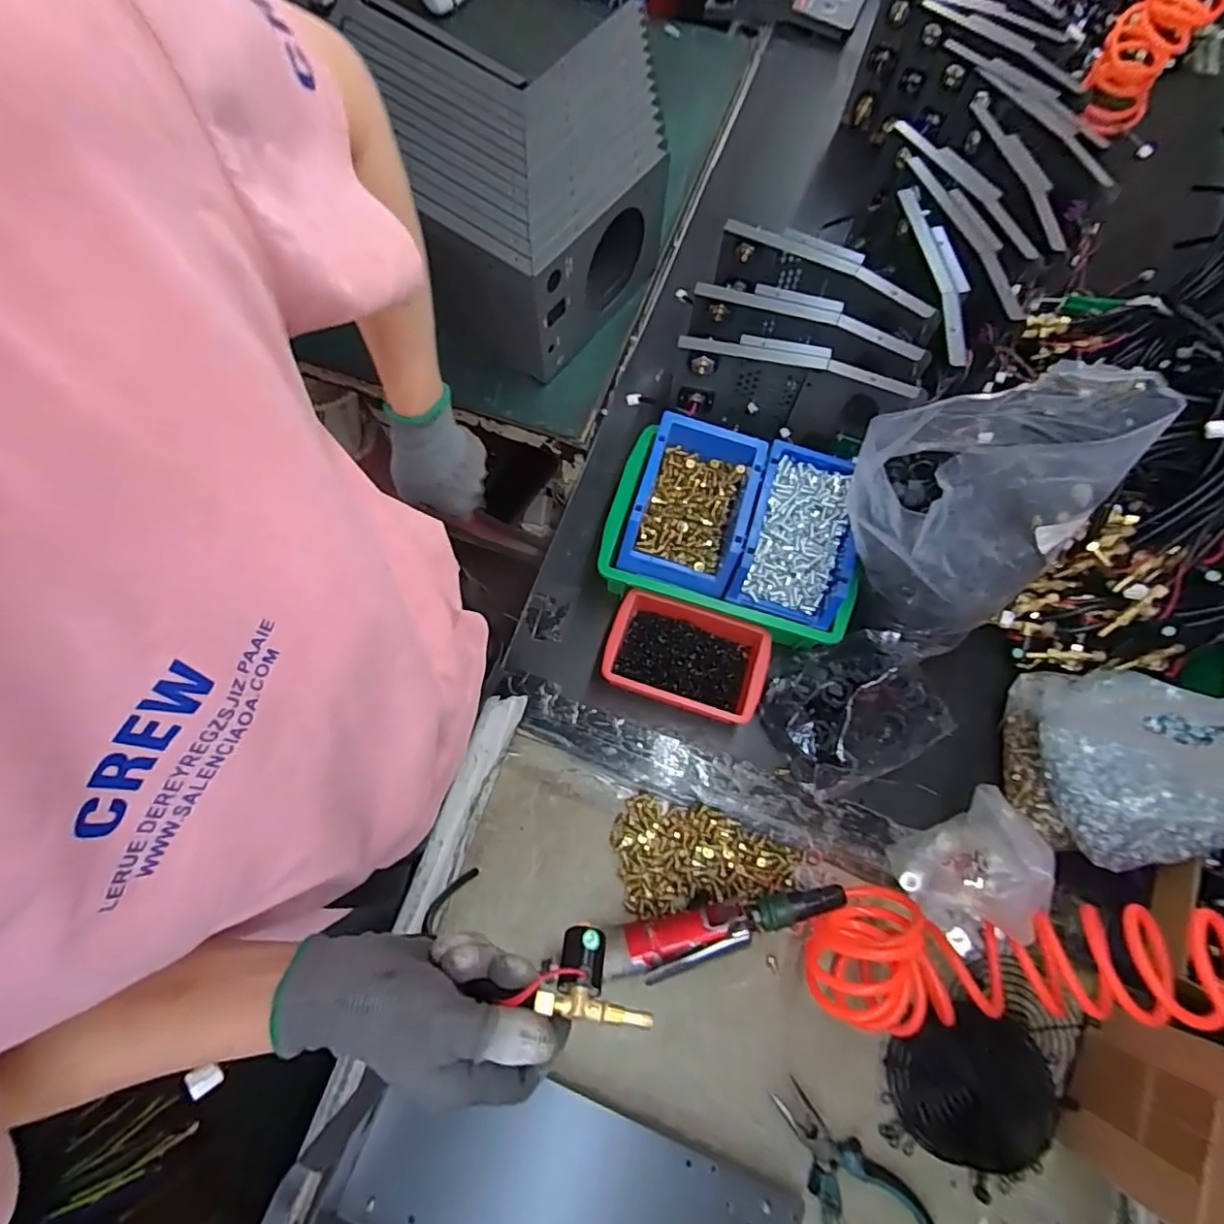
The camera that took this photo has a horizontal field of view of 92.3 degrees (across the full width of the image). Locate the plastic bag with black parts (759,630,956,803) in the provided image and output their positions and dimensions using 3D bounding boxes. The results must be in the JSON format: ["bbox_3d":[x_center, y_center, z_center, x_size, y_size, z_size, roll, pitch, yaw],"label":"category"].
[{"bbox_3d":[0.237,0.092,0.577,0.163,0.052,0.136,-26,75,-8],"label":"plastic bag with black parts"}]

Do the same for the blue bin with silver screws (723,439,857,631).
[{"bbox_3d":[0.180,-0.073,0.560,0.104,0.050,0.160,17,73,5],"label":"blue bin with silver screws"}]

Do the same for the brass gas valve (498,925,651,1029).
[{"bbox_3d":[-0.009,0.203,0.325,0.068,0.022,0.042,19,74,5],"label":"brass gas valve"}]

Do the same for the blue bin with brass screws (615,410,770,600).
[{"bbox_3d":[0.078,-0.101,0.567,0.109,0.058,0.151,17,73,5],"label":"blue bin with brass screws"}]

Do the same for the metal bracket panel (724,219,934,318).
[{"bbox_3d":[0.217,-0.350,0.584,0.218,0.018,0.030,30,75,9],"label":"metal bracket panel"}]

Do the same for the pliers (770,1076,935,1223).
[{"bbox_3d":[0.195,0.474,0.487,0.080,0.018,0.154,-34,76,-9],"label":"pliers"}]

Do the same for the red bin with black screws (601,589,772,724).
[{"bbox_3d":[0.073,0.049,0.593,0.154,0.055,0.098,17,74,5],"label":"red bin with black screws"}]

